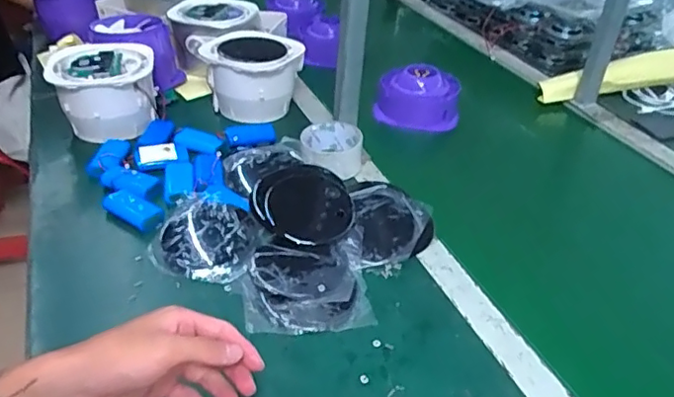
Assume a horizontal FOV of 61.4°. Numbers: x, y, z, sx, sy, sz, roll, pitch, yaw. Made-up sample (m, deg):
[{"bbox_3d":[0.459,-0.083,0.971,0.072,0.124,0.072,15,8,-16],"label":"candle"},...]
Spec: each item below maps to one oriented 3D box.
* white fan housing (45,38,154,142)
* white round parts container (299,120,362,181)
[{"bbox_3d":[-0.323,-0.152,0.799,0.132,0.087,0.147,-7,38,-13],"label":"white fan housing"},{"bbox_3d":[-0.006,-0.066,0.772,0.080,0.049,0.069,4,37,1],"label":"white round parts container"}]

